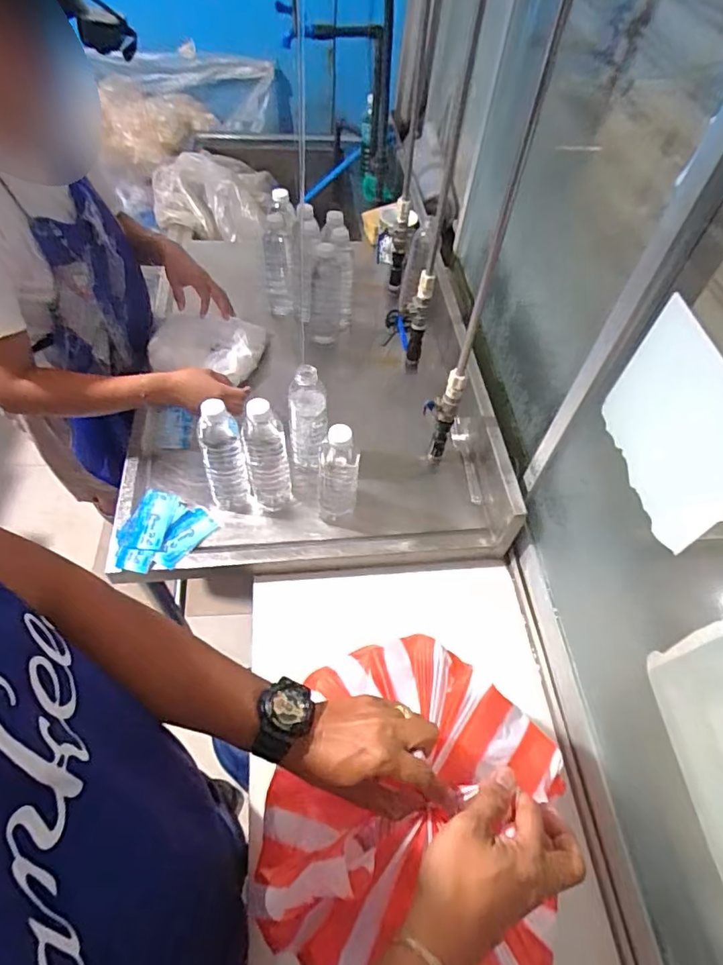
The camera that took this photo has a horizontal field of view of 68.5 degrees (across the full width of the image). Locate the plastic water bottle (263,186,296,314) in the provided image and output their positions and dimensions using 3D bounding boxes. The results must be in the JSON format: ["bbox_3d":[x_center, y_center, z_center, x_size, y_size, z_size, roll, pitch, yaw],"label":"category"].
[{"bbox_3d":[-0.173,-0.472,1.114,0.065,0.242,0.071,2,32,-4],"label":"plastic water bottle"}]

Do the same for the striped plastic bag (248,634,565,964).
[{"bbox_3d":[0.052,0.289,0.476,0.257,0.078,0.312,14,54,5],"label":"striped plastic bag"}]

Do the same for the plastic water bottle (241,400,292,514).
[{"bbox_3d":[-0.142,-0.032,0.807,0.059,0.211,0.056,3,54,-4],"label":"plastic water bottle"}]

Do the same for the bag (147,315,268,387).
[{"bbox_3d":[-0.291,-0.257,1.040,0.232,0.087,0.126,-19,58,-18],"label":"bag"}]

